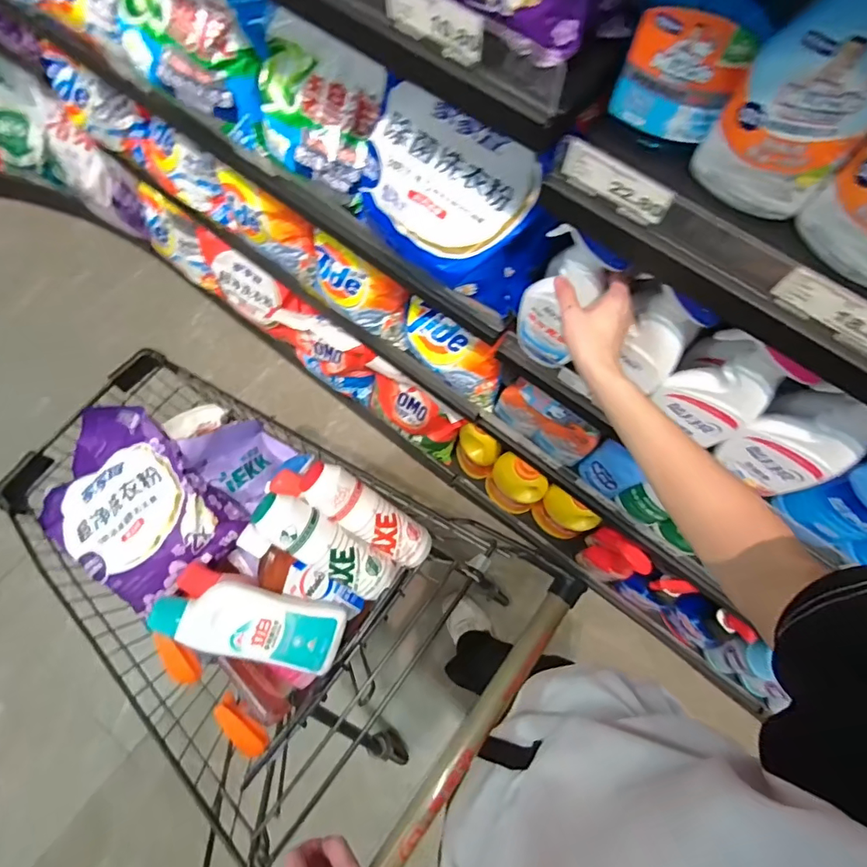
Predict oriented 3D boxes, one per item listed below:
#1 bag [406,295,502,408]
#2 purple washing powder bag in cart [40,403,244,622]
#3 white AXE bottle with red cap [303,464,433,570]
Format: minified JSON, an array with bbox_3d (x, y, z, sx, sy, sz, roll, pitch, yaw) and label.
[{"bbox_3d":[0.032,-0.148,0.928,0.220,0.130,0.075,42,79,10],"label":"bag"},{"bbox_3d":[-0.451,0.108,0.724,0.218,0.073,0.291,-43,79,-11],"label":"purple washing powder bag in cart"},{"bbox_3d":[-0.093,0.121,0.711,0.213,0.056,0.065,39,77,-17],"label":"white AXE bottle with red cap"}]

